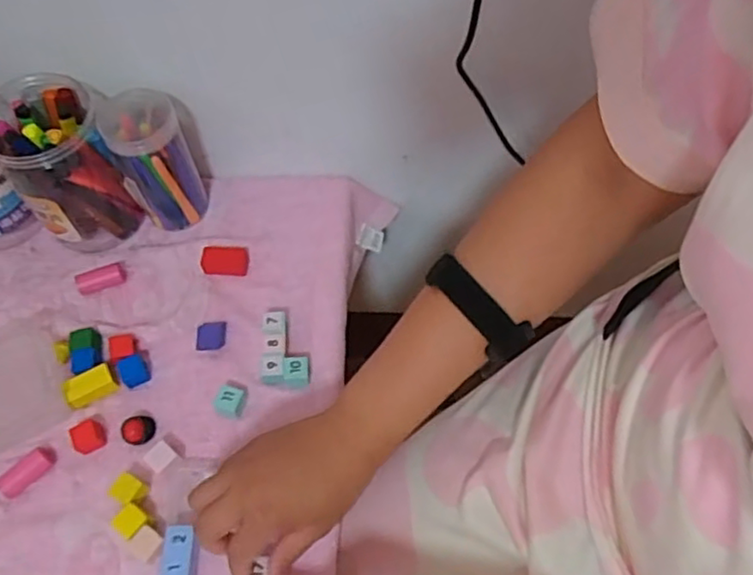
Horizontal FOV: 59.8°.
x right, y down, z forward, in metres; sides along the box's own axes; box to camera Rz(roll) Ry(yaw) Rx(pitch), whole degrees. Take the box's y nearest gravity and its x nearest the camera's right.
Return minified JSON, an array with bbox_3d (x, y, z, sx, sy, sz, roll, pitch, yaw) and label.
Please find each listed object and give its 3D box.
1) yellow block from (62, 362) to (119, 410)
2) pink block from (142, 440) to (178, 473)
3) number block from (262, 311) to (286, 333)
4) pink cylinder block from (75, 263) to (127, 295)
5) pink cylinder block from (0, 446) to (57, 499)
[{"bbox_3d":[-0.254,0.086,0.577,0.042,0.016,0.024,-30,64,-14],"label":"yellow block"},{"bbox_3d":[-0.177,0.141,0.541,0.018,0.023,0.021,40,69,21],"label":"pink block"},{"bbox_3d":[-0.092,0.035,0.596,0.020,0.023,0.022,-3,61,1],"label":"number block"},{"bbox_3d":[-0.268,-0.008,0.640,0.044,0.023,0.022,-21,62,-9],"label":"pink cylinder block"},{"bbox_3d":[-0.294,0.154,0.551,0.048,0.015,0.020,-39,66,-18],"label":"pink cylinder block"}]

